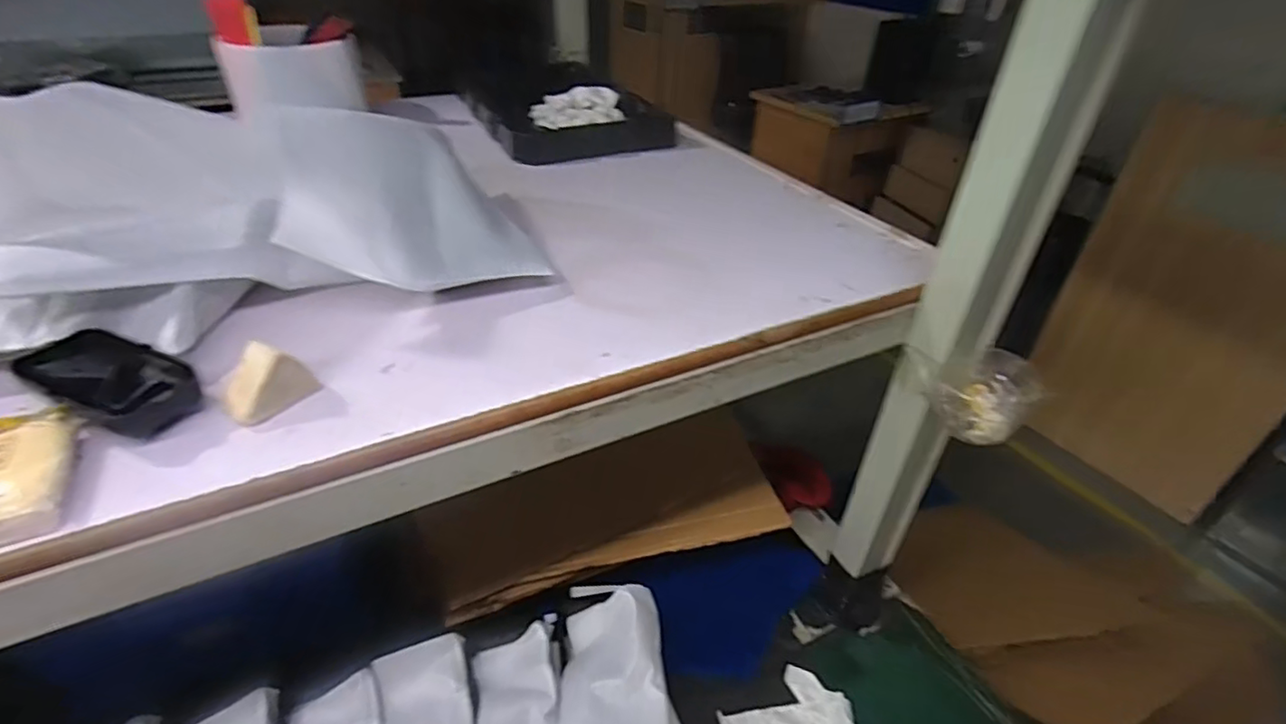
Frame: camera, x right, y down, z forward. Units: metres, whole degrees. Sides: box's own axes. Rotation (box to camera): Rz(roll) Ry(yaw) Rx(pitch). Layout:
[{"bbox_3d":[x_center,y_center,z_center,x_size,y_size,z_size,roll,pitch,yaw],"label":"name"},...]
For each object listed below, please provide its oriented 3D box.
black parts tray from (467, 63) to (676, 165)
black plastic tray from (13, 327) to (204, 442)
[{"bbox_3d":[-0.101,-0.346,0.855,0.226,0.035,0.256,-12,38,-17],"label":"black parts tray"},{"bbox_3d":[-0.311,0.011,0.353,0.101,0.026,0.049,17,39,20],"label":"black plastic tray"}]

